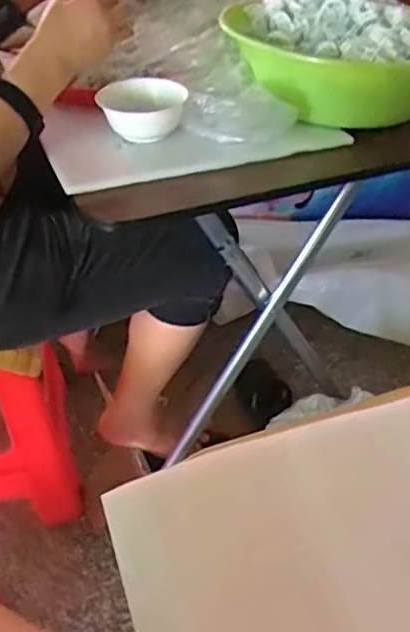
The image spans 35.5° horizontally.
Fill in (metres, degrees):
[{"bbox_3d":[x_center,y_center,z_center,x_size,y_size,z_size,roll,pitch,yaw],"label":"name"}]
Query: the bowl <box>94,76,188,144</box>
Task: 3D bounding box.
[{"bbox_3d":[-0.079,-0.260,0.807,0.107,0.059,0.107,-2,40,-3],"label":"bowl"}]

